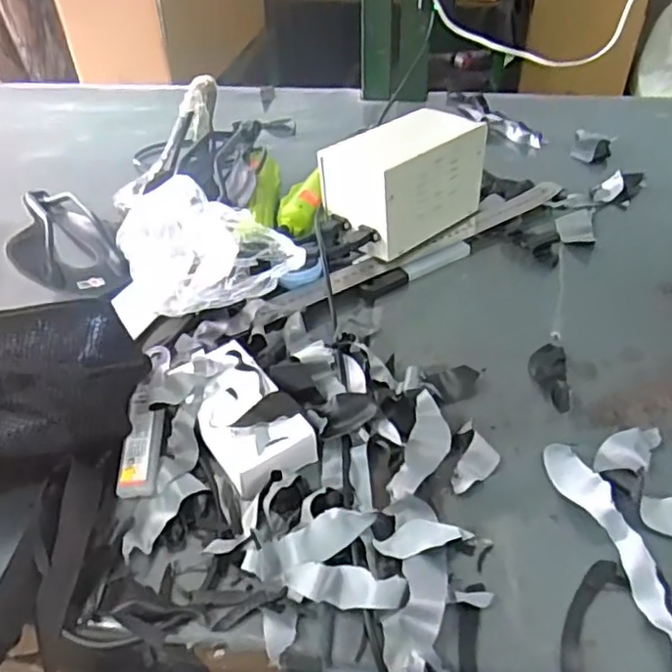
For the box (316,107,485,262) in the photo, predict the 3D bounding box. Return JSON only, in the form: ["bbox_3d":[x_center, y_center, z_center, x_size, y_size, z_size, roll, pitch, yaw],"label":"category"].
[{"bbox_3d":[0.072,-0.163,0.646,0.156,0.091,0.100,-33,52,-28],"label":"box"}]

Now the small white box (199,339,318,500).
[{"bbox_3d":[-0.070,0.062,0.479,0.068,0.037,0.120,-29,50,-26],"label":"small white box"}]

